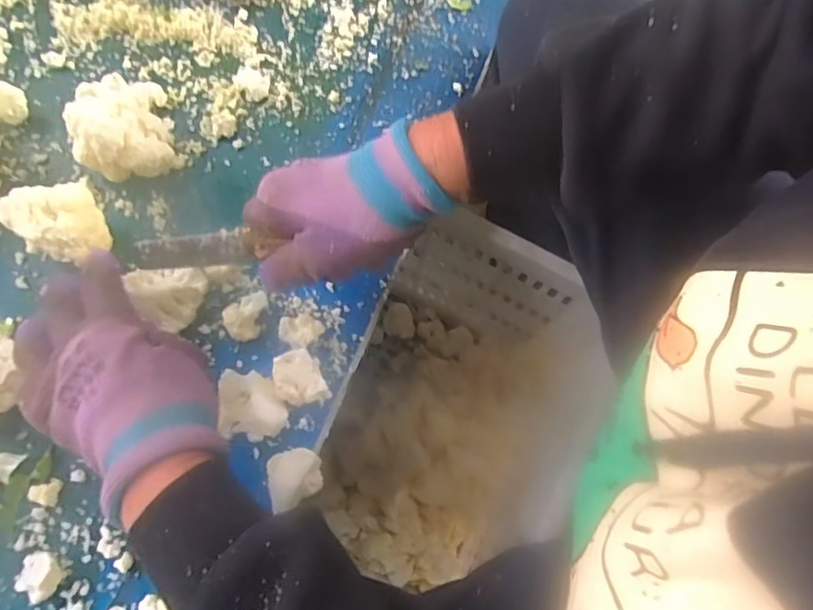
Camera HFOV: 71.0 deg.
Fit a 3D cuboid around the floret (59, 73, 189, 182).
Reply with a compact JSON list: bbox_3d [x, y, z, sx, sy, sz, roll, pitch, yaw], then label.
[{"bbox_3d":[-0.199,-0.126,0.394,0.063,0.057,0.079,-14,77,-6],"label":"floret"}]

